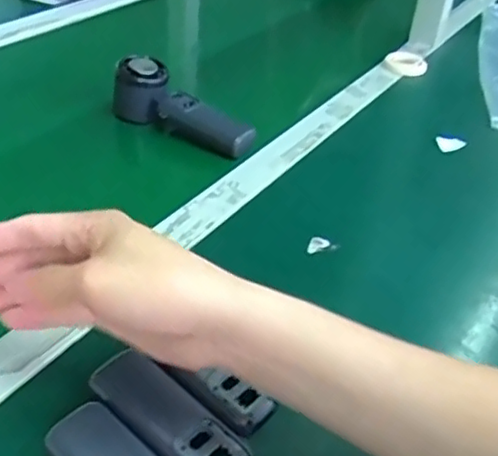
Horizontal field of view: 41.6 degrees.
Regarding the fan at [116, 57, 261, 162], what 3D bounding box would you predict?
[{"bbox_3d":[-0.068,-0.126,0.677,0.160,0.058,0.045,27,41,26],"label":"fan"}]

